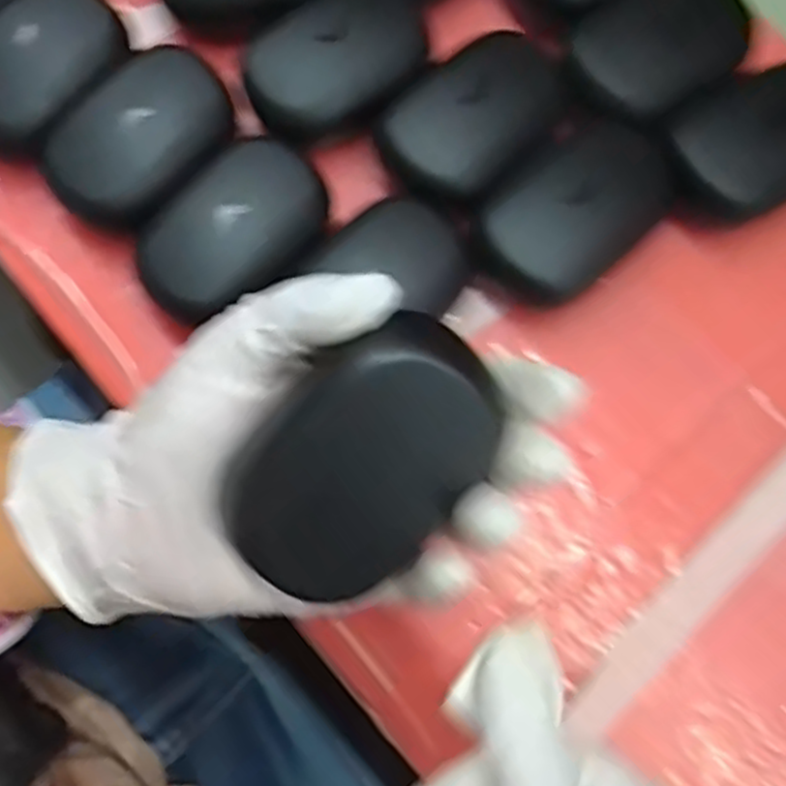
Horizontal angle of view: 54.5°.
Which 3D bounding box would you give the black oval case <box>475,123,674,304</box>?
[{"bbox_3d":[0.076,-0.074,0.311,0.087,0.025,0.050,-38,79,-10],"label":"black oval case"}]

